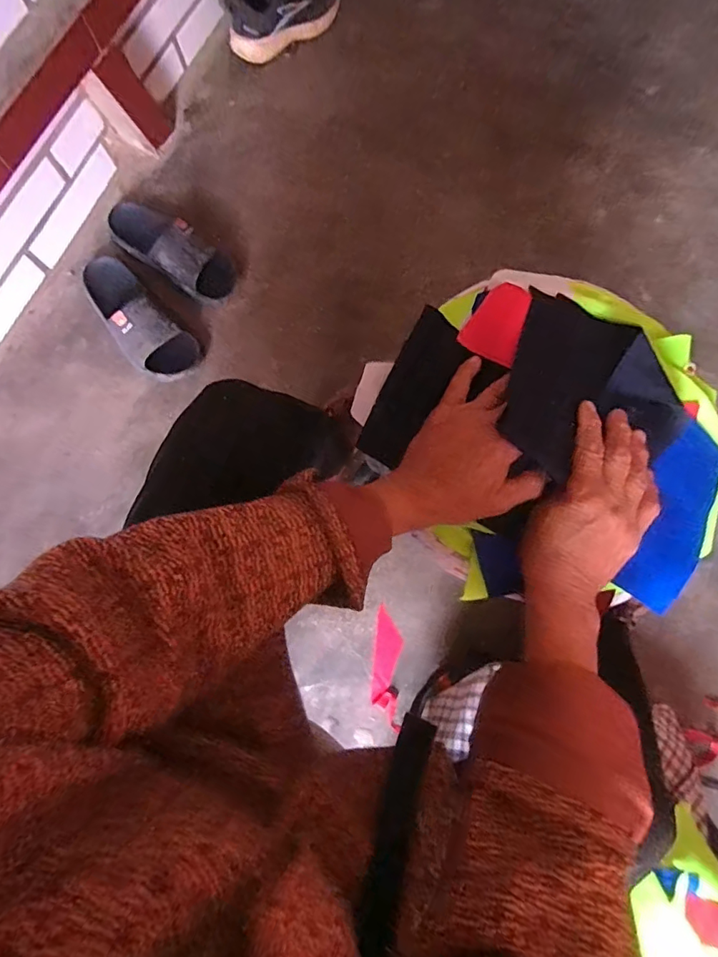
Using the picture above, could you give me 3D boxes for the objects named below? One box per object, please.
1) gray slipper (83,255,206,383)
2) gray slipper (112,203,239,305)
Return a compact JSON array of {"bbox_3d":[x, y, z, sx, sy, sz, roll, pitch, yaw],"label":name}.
[{"bbox_3d":[-0.388,-0.278,0.862,0.103,0.076,0.264,-43,83,-8],"label":"gray slipper"},{"bbox_3d":[-0.334,-0.406,0.879,0.258,0.062,0.098,34,81,5],"label":"gray slipper"}]

